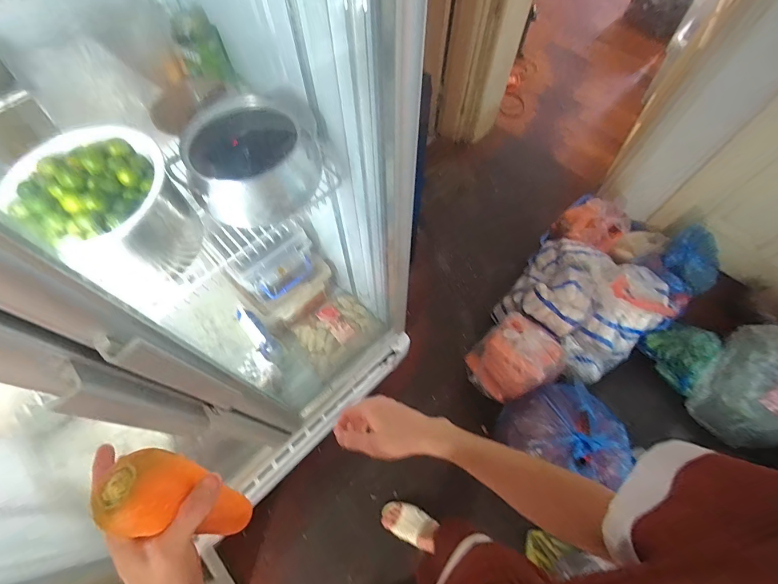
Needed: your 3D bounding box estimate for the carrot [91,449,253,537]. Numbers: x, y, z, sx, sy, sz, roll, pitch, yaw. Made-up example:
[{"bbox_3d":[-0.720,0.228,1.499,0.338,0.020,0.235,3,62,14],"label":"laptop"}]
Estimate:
[{"bbox_3d":[-0.180,0.193,0.330,0.052,0.156,0.046,-40,51,-18],"label":"carrot"}]

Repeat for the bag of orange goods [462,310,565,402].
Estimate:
[{"bbox_3d":[0.489,0.274,1.438,0.245,0.301,0.259,-35,68,-16],"label":"bag of orange goods"}]

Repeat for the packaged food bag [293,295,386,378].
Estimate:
[{"bbox_3d":[-0.161,0.117,1.124,0.239,0.048,0.190,-33,68,-15],"label":"packaged food bag"}]

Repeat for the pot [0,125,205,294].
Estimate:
[{"bbox_3d":[-0.386,-0.125,0.510,0.206,0.131,0.164,39,69,18],"label":"pot"}]

